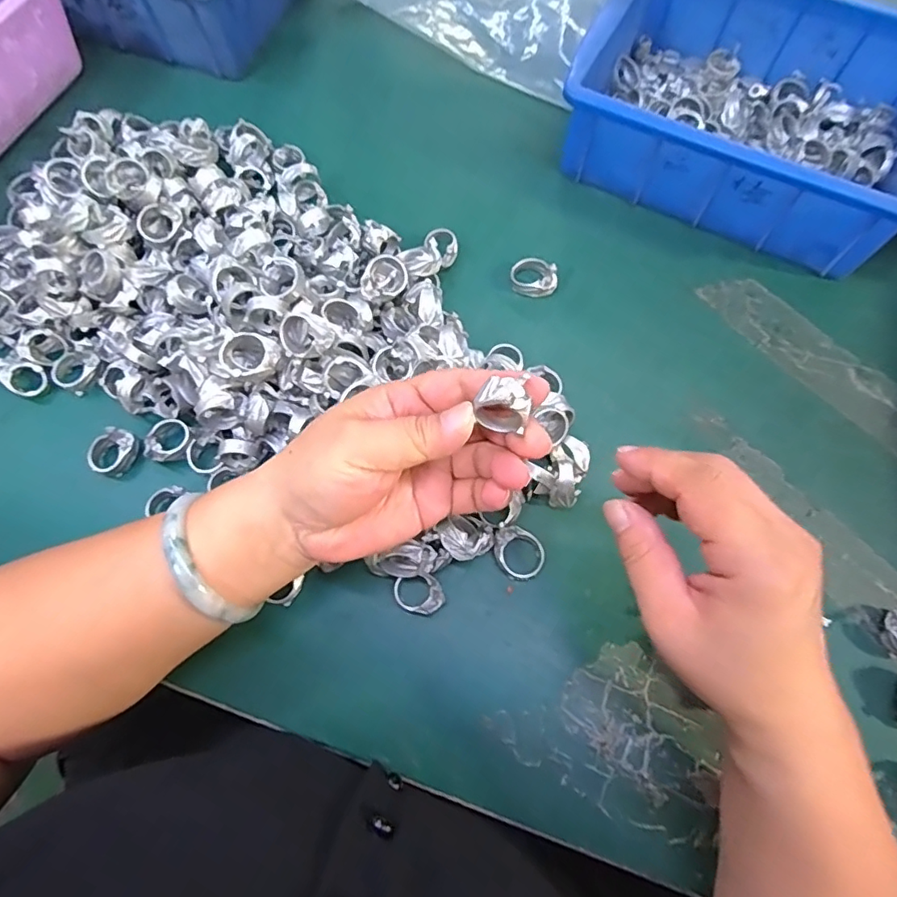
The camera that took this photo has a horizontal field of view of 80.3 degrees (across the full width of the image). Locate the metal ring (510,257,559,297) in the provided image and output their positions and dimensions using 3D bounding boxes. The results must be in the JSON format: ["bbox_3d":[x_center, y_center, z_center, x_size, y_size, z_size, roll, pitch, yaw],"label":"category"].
[{"bbox_3d":[0.060,-0.122,0.373,0.031,0.018,0.028,1,70,0],"label":"metal ring"}]

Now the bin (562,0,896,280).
[{"bbox_3d":[0.219,-0.242,0.384,0.236,0.076,0.166,28,73,10],"label":"bin"}]

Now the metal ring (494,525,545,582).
[{"bbox_3d":[0.040,0.061,0.311,0.025,0.014,0.032,-42,75,-13],"label":"metal ring"}]

